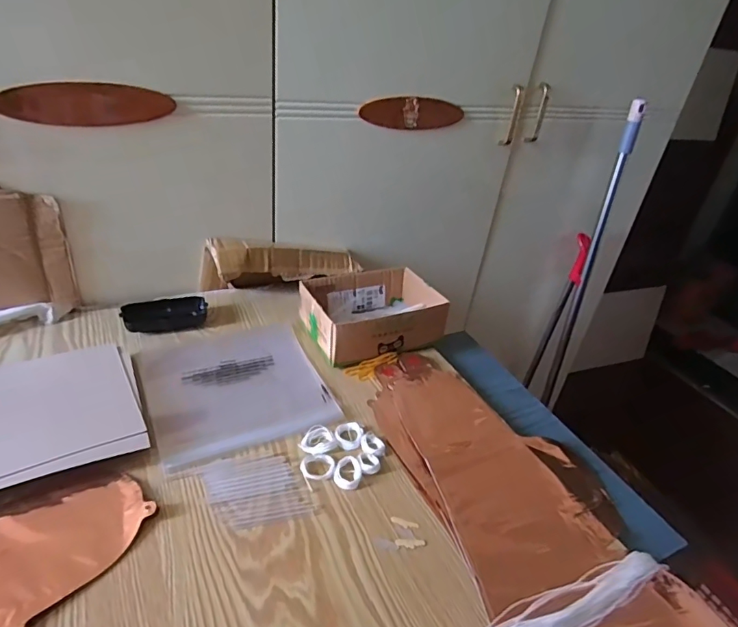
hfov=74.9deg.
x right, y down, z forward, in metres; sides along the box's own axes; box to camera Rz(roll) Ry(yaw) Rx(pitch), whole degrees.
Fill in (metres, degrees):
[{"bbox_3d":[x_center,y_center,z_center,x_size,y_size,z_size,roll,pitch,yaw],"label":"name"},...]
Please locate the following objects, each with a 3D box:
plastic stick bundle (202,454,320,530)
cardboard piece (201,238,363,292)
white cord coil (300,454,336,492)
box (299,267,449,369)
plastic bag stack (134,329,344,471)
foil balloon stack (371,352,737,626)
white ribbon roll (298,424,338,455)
[{"bbox_3d":[-0.108,0.170,0.473,0.097,0.004,0.078,-4,34,-18],"label":"plastic stick bundle"},{"bbox_3d":[-0.137,-0.082,0.779,0.250,0.082,0.070,-12,38,-28],"label":"cardboard piece"},{"bbox_3d":[-0.054,0.159,0.498,0.037,0.006,0.035,6,33,-4],"label":"white cord coil"},{"bbox_3d":[0.003,0.000,0.694,0.179,0.068,0.134,-11,37,-27],"label":"box"},{"bbox_3d":[-0.164,0.086,0.592,0.200,0.007,0.202,-11,37,-27],"label":"plastic bag stack"},{"bbox_3d":[0.164,0.196,0.495,0.203,0.022,0.456,-8,36,-23],"label":"foil balloon stack"},{"bbox_3d":[-0.055,0.138,0.525,0.036,0.007,0.035,6,33,-4],"label":"white ribbon roll"}]

